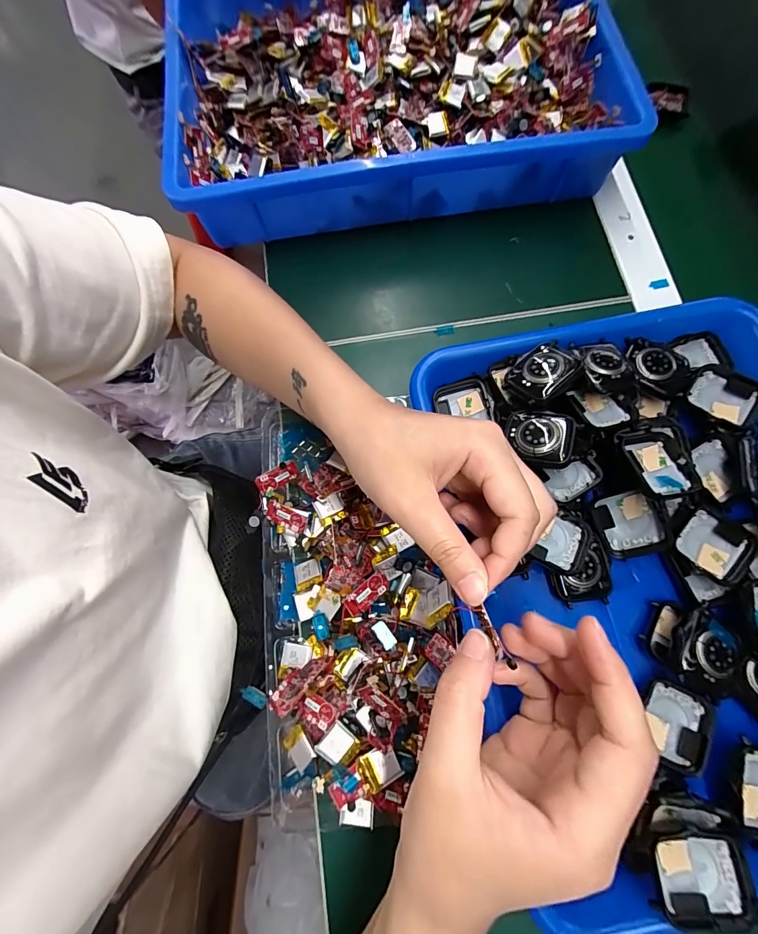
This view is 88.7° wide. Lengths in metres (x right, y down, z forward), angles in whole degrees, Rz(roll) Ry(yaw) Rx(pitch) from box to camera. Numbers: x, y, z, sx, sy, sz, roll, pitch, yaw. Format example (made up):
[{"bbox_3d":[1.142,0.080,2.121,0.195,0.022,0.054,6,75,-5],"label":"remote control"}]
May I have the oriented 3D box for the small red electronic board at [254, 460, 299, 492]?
[{"bbox_3d":[-0.070,0.007,0.267,0.029,0.004,0.013,-28,120,-19],"label":"small red electronic board"}]

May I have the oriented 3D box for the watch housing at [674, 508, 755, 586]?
[{"bbox_3d":[0.203,0.047,0.235,0.041,0.011,0.034,30,91,12],"label":"watch housing"}]

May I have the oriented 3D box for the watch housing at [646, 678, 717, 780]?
[{"bbox_3d":[0.167,0.146,0.218,0.032,0.010,0.042,14,76,4],"label":"watch housing"}]

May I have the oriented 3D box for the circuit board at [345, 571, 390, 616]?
[{"bbox_3d":[-0.007,0.075,0.229,0.029,0.004,0.014,-33,103,-23],"label":"circuit board"}]

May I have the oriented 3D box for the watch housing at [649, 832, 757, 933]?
[{"bbox_3d":[0.155,0.196,0.187,0.043,0.011,0.037,-5,75,-1],"label":"watch housing"}]

